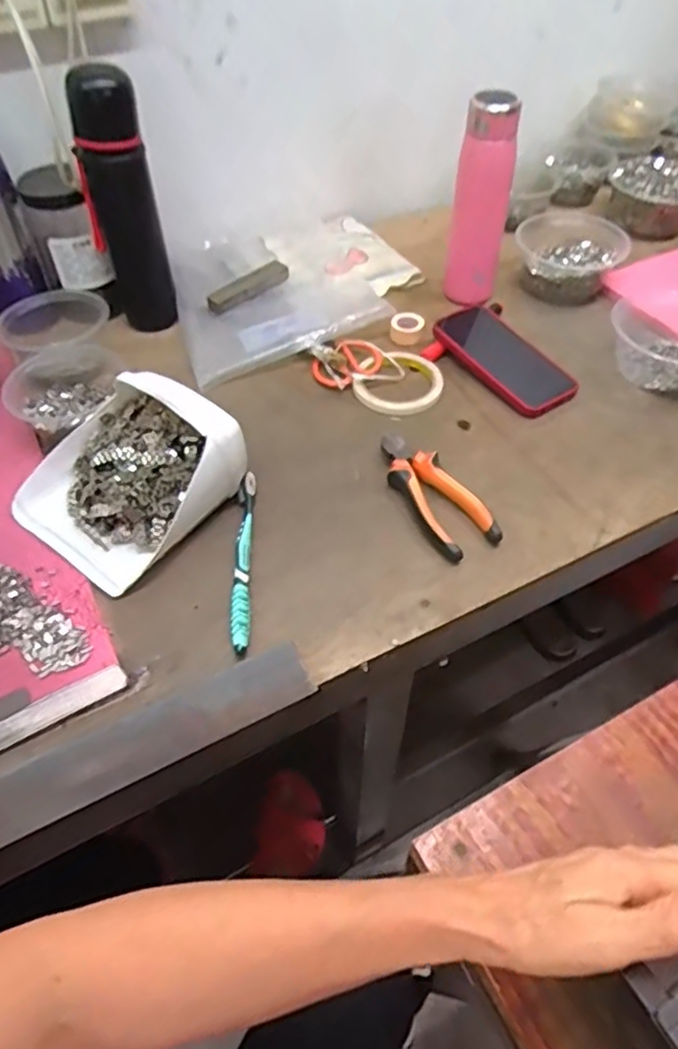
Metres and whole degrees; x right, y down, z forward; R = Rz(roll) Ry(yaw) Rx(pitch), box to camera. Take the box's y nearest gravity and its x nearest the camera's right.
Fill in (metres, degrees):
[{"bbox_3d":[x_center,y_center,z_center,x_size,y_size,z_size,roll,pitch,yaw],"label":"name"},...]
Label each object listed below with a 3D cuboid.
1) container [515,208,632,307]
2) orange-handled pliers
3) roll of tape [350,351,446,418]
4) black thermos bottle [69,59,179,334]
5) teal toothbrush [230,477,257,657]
[{"bbox_3d":[0.293,-0.338,0.834,0.133,0.057,0.143,8,50,7],"label":"container"},{"bbox_3d":[0.087,-0.031,0.609,0.055,0.026,0.144,-23,53,-18],"label":"orange-handled pliers"},{"bbox_3d":[0.065,-0.155,0.720,0.097,0.010,0.097,0,50,0],"label":"roll of tape"},{"bbox_3d":[-0.232,-0.335,0.712,0.074,0.248,0.069,-14,51,-12],"label":"black thermos bottle"},{"bbox_3d":[-0.081,0.028,0.563,0.016,0.015,0.178,-1,50,-2],"label":"teal toothbrush"}]

